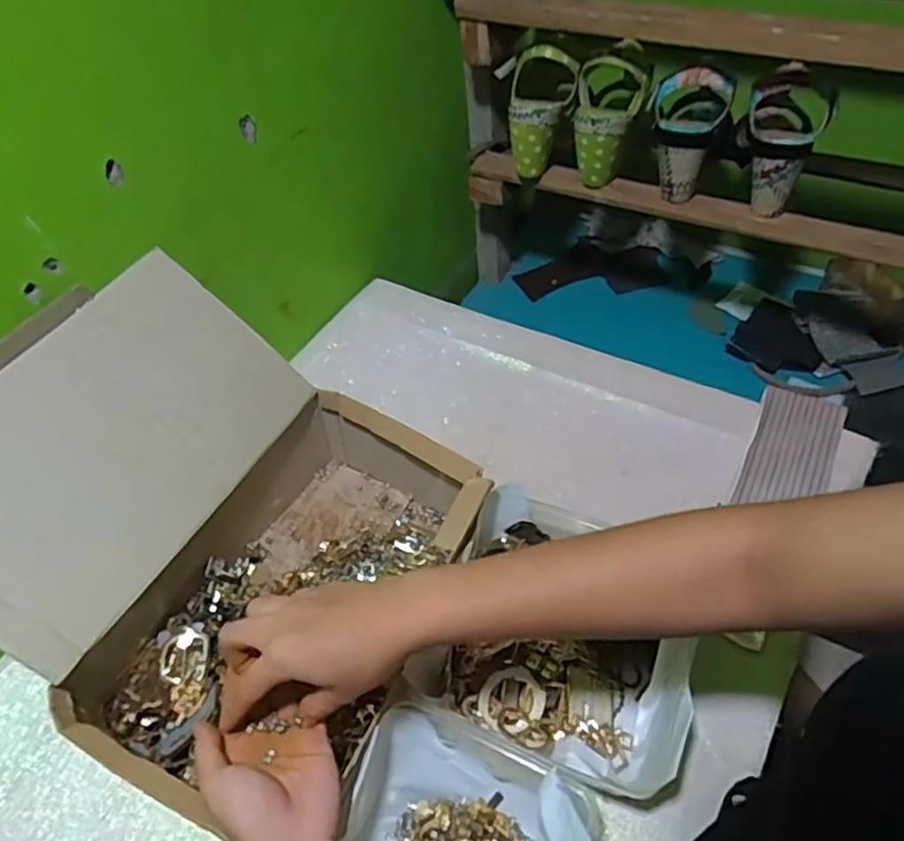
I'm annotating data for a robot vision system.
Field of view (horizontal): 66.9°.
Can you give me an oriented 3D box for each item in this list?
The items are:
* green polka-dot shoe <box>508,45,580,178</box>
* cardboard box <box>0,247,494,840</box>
[{"bbox_3d":[0.104,-0.363,0.815,0.066,0.143,0.078,22,28,22],"label":"green polka-dot shoe"},{"bbox_3d":[-0.187,0.086,0.549,0.336,0.227,0.326,23,55,23],"label":"cardboard box"}]

